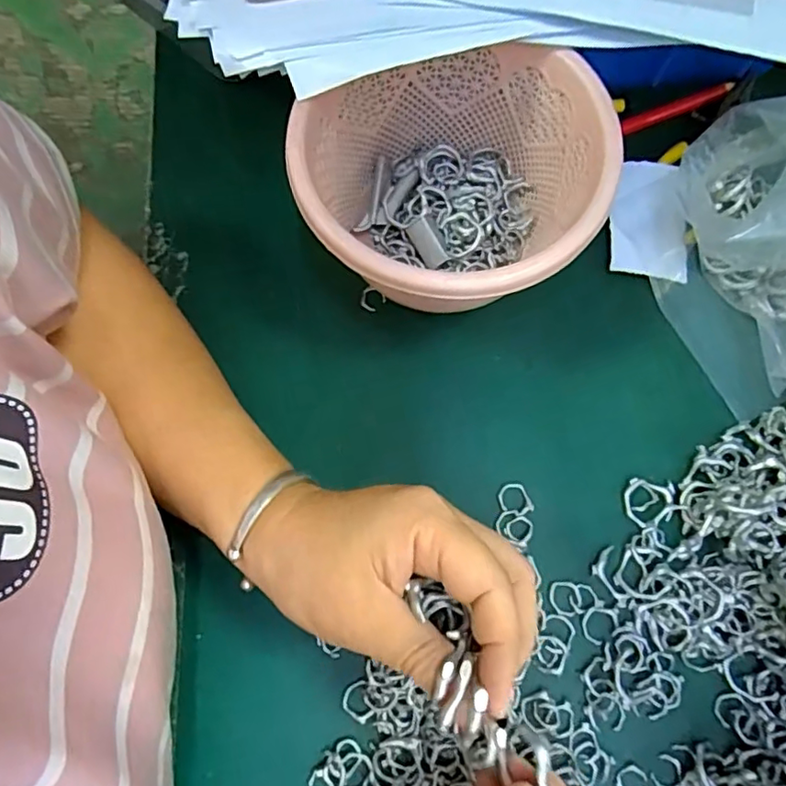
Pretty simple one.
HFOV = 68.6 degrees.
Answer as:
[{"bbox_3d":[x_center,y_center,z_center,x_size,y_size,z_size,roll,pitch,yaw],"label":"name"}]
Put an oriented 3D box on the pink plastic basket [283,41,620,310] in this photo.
[{"bbox_3d":[0.029,-0.098,0.302,0.138,0.091,0.141,0,74,1],"label":"pink plastic basket"}]

